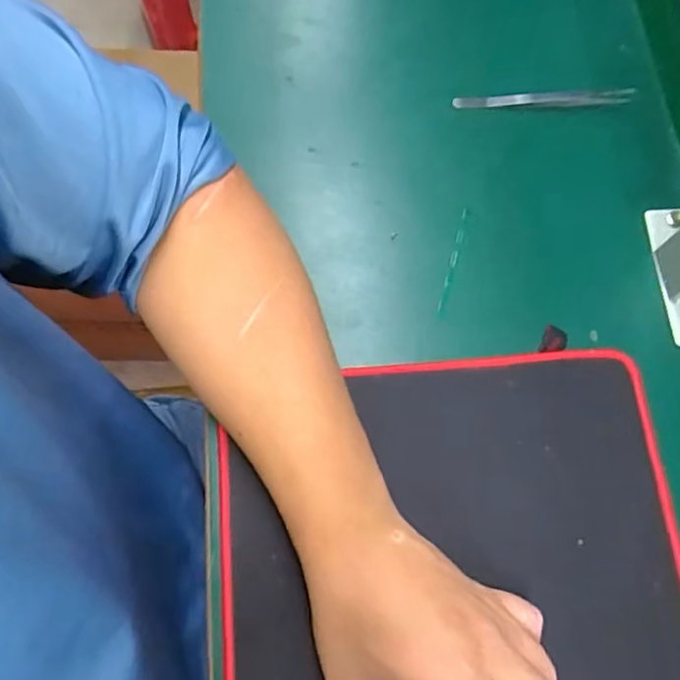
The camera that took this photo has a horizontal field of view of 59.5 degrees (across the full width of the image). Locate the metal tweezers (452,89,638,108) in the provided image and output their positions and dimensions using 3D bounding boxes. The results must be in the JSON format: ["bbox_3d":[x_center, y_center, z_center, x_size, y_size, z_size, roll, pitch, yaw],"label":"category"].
[{"bbox_3d":[0.151,-0.181,0.444,0.128,0.010,0.012,2,72,2],"label":"metal tweezers"}]

